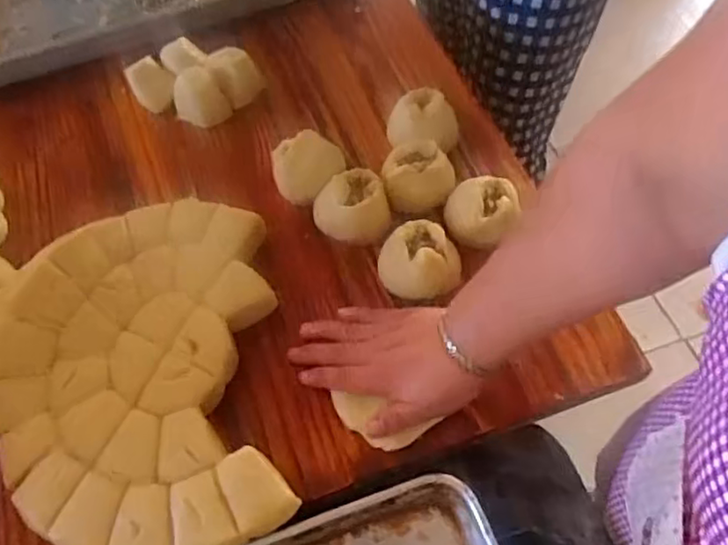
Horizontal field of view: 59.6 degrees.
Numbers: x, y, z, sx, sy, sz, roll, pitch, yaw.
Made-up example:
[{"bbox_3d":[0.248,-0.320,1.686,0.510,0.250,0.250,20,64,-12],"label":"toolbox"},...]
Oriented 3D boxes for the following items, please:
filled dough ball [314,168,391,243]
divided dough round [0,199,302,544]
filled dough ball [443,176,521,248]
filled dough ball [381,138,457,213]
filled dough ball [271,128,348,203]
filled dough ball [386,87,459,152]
[{"bbox_3d":[-0.011,-0.061,0.641,0.072,0.061,0.059,-22,60,-11],"label":"filled dough ball"},{"bbox_3d":[-0.199,0.082,0.562,0.246,0.066,0.336,-9,58,-4],"label":"divided dough round"},{"bbox_3d":[0.116,-0.059,0.637,0.071,0.060,0.060,16,60,11],"label":"filled dough ball"},{"bbox_3d":[0.057,-0.093,0.658,0.073,0.055,0.069,-2,58,0],"label":"filled dough ball"},{"bbox_3d":[-0.058,-0.110,0.671,0.071,0.064,0.067,-1,58,1],"label":"filled dough ball"},{"bbox_3d":[0.065,-0.154,0.704,0.075,0.074,0.071,-1,58,1],"label":"filled dough ball"}]

